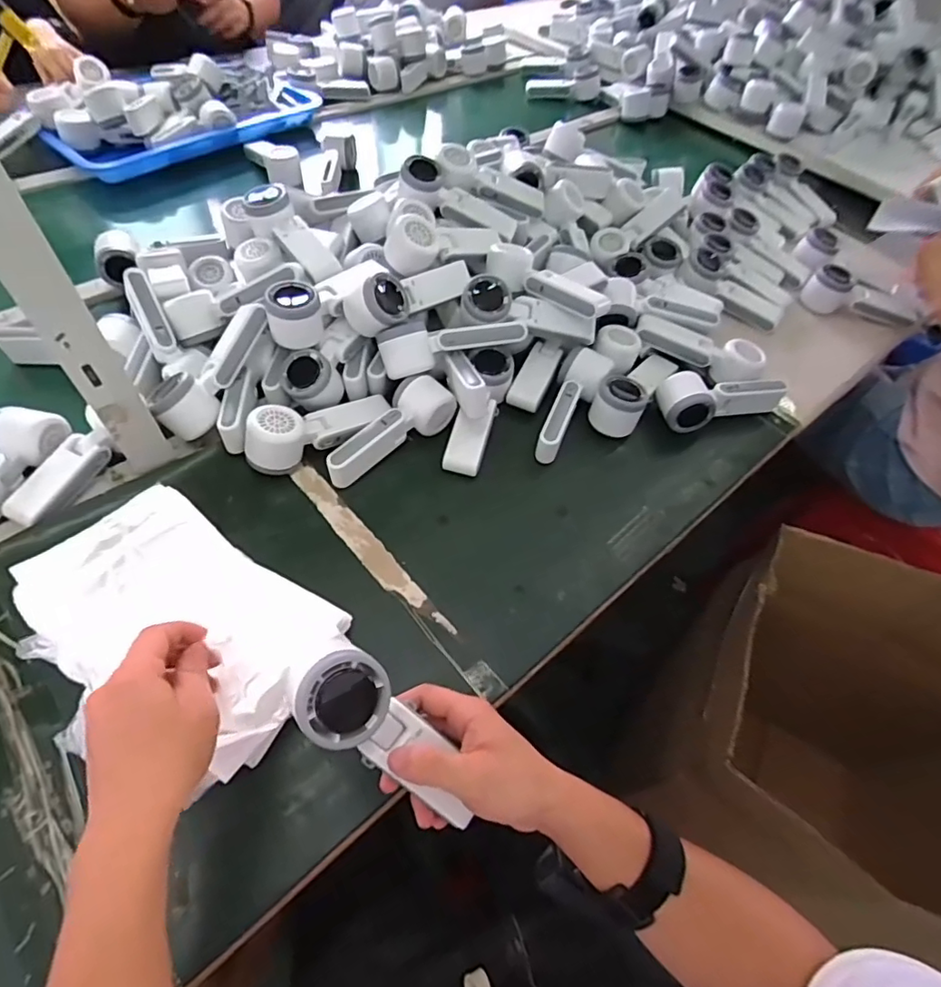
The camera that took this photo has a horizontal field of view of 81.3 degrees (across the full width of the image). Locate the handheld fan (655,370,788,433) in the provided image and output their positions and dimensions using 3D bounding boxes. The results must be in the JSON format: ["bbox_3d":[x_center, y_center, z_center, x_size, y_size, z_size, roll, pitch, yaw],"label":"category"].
[{"bbox_3d":[0.307,-0.118,0.677,0.149,0.055,0.058,-10,56,-12],"label":"handheld fan"}]

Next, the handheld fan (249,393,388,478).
[{"bbox_3d":[-0.164,-0.076,0.601,0.166,0.062,0.054,-25,61,-21],"label":"handheld fan"}]

